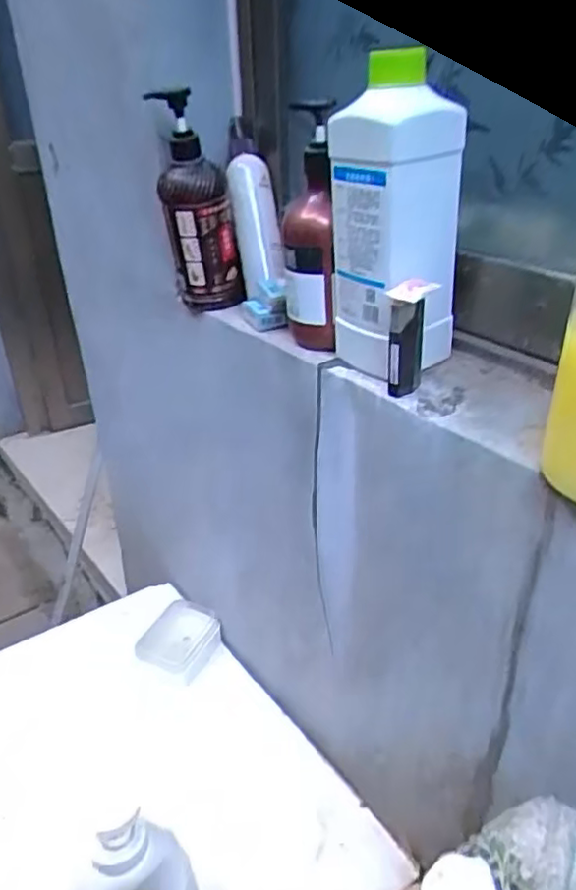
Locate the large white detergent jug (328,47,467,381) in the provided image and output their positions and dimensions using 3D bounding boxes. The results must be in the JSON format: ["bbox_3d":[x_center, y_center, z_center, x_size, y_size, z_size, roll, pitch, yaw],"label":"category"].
[{"bbox_3d":[0.088,-0.182,0.533,0.084,0.231,0.094,-17,33,-23],"label":"large white detergent jug"}]

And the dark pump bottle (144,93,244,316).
[{"bbox_3d":[-0.093,-0.247,0.681,0.083,0.211,0.076,-5,30,-5],"label":"dark pump bottle"}]

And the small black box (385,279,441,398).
[{"bbox_3d":[0.094,-0.084,0.511,0.033,0.089,0.025,1,31,-2],"label":"small black box"}]

